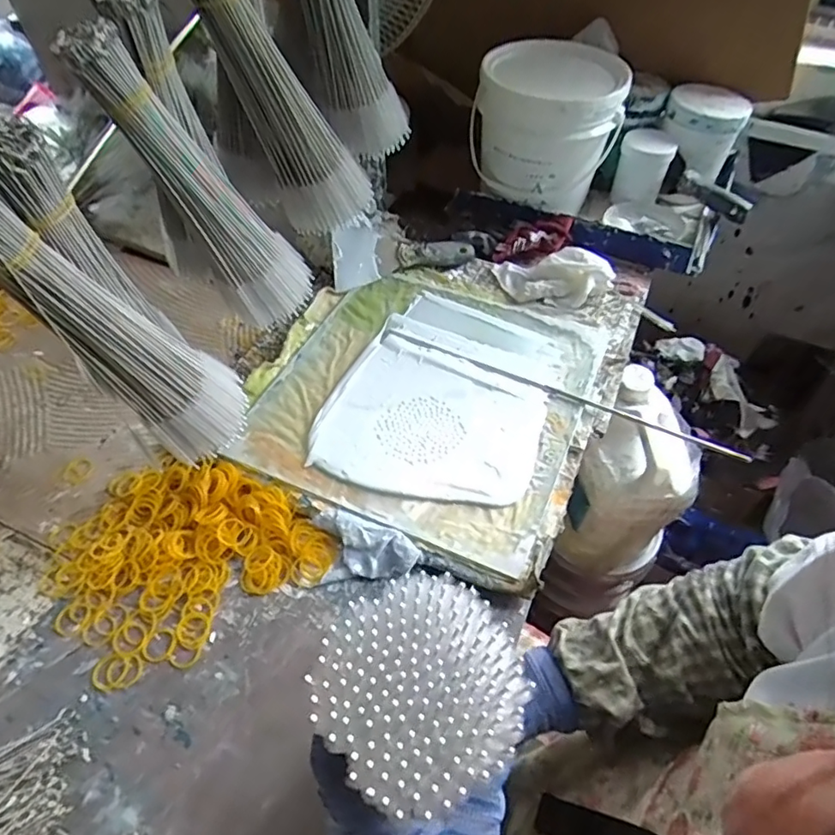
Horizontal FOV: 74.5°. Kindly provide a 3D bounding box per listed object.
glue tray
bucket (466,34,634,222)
[{"bbox_3d":[0.027,-0.057,0.645,0.366,0.022,0.421,21,54,16],"label":"glue tray"},{"bbox_3d":[0.179,-0.411,0.778,0.173,0.182,0.176,0,53,0],"label":"bucket"}]

